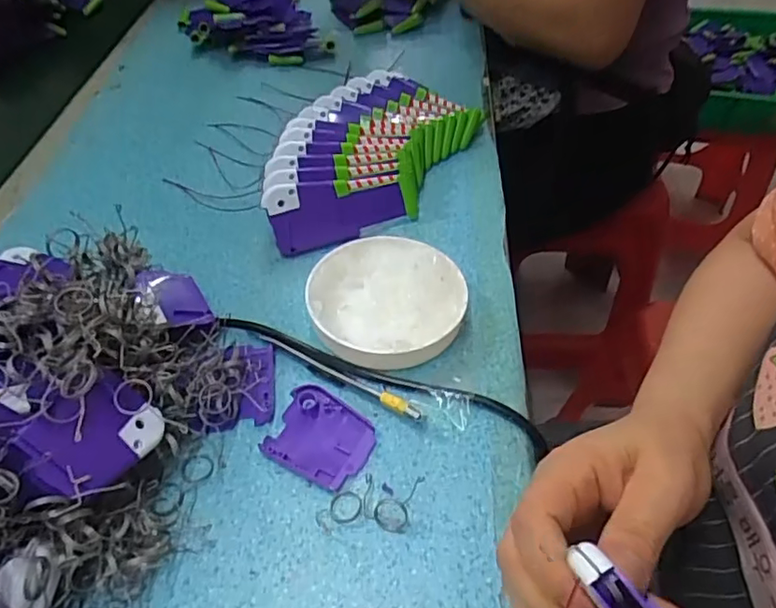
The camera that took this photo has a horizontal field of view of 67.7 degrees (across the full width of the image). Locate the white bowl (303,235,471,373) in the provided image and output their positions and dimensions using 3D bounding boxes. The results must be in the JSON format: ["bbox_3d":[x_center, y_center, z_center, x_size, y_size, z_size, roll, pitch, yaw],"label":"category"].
[{"bbox_3d":[-0.001,-0.002,0.397,0.103,0.028,0.105,-1,49,1],"label":"white bowl"}]

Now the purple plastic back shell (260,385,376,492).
[{"bbox_3d":[-0.040,0.079,0.344,0.059,0.005,0.049,22,53,19],"label":"purple plastic back shell"}]

